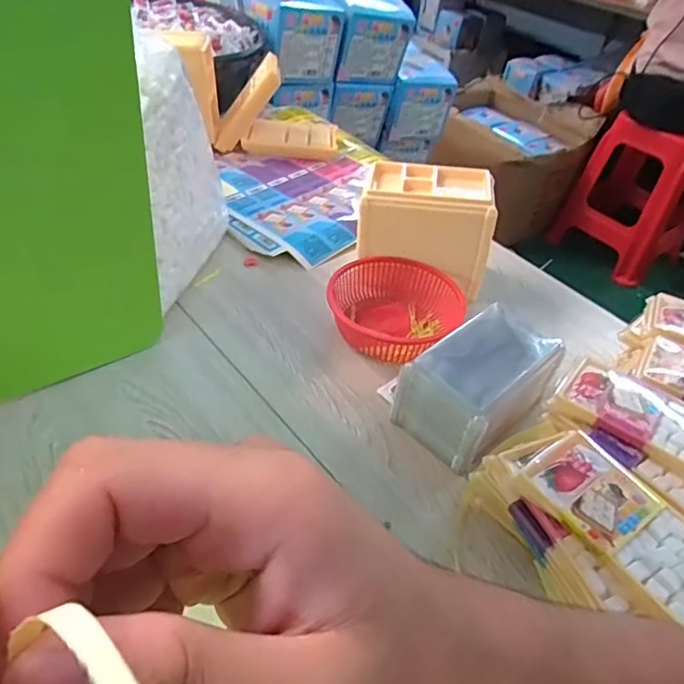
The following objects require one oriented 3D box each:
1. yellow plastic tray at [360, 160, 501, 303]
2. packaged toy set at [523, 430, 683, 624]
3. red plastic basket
[{"bbox_3d":[0.092,-0.123,0.616,0.139,0.113,0.082,12,43,7],"label":"yellow plastic tray"},{"bbox_3d":[0.183,0.113,0.362,0.070,0.016,0.123,-23,51,-30],"label":"packaged toy set"},{"bbox_3d":[0.049,-0.034,0.563,0.132,0.039,0.119,30,48,23],"label":"red plastic basket"}]

